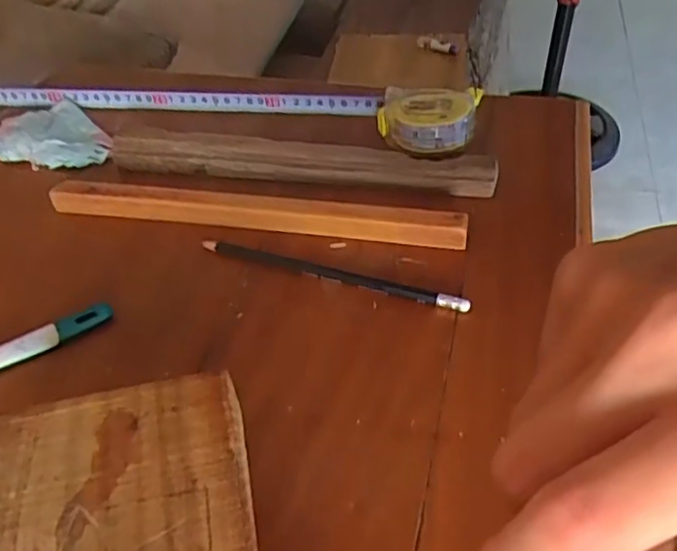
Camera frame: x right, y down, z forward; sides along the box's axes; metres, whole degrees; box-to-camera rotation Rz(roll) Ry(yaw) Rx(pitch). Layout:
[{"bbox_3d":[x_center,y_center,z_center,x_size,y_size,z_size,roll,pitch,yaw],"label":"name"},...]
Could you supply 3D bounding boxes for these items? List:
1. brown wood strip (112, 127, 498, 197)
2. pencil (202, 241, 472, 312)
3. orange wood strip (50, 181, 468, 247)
[{"bbox_3d":[-0.031,-0.086,0.465,0.285,0.024,0.025,6,46,11],"label":"brown wood strip"},{"bbox_3d":[-0.006,-0.002,0.390,0.174,0.008,0.011,12,48,16],"label":"pencil"},{"bbox_3d":[-0.061,-0.044,0.429,0.289,0.020,0.016,7,47,12],"label":"orange wood strip"}]

